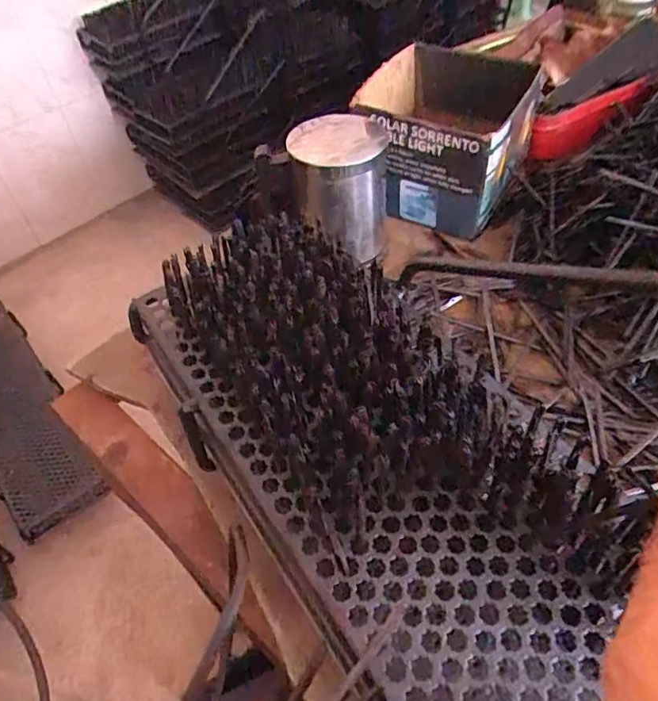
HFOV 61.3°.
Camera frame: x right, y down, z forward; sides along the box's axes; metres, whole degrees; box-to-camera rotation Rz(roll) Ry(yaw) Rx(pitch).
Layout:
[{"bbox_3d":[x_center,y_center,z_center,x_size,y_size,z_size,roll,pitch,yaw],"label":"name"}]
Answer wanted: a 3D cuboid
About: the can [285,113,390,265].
[{"bbox_3d":[0.011,-0.142,0.492,0.086,0.099,0.086,-2,50,3],"label":"can"}]

